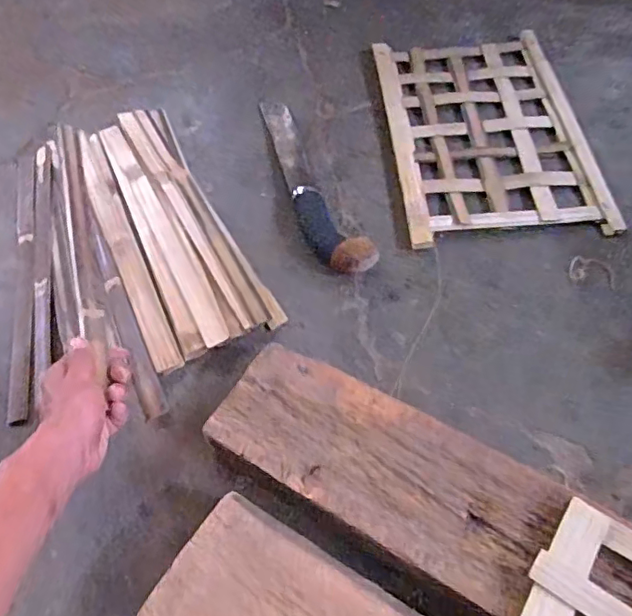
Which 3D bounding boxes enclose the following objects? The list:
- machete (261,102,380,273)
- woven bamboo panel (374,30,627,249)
[{"bbox_3d":[-0.016,-0.167,0.702,0.057,0.033,0.333,-20,57,-9],"label":"machete"},{"bbox_3d":[0.213,-0.231,0.731,0.232,0.017,0.367,-5,56,1],"label":"woven bamboo panel"}]

